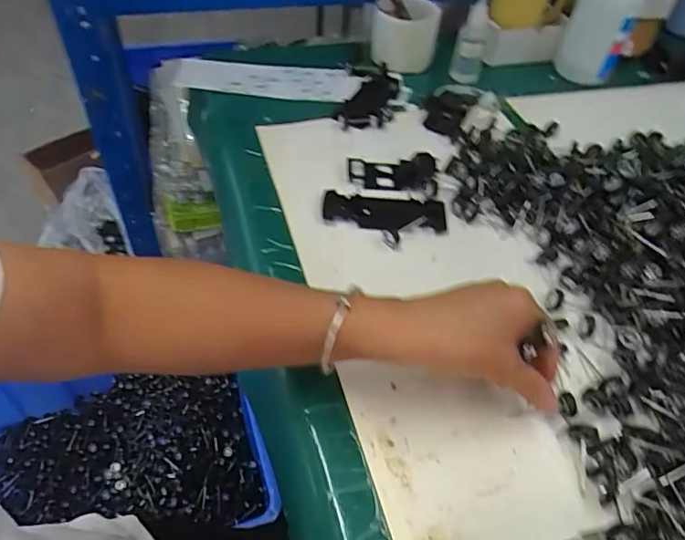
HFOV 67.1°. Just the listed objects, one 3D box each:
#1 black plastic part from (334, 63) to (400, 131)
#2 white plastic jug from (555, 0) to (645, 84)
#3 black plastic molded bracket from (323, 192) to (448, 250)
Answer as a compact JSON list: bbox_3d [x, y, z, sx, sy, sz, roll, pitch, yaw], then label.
[{"bbox_3d":[0.033,-0.224,0.663,0.071,0.018,0.140,9,48,3],"label":"black plastic part"},{"bbox_3d":[0.355,-0.342,0.710,0.073,0.143,0.085,28,52,19],"label":"white plastic jug"},{"bbox_3d":[0.043,-0.052,0.515,0.122,0.010,0.067,3,48,-2],"label":"black plastic molded bracket"}]

